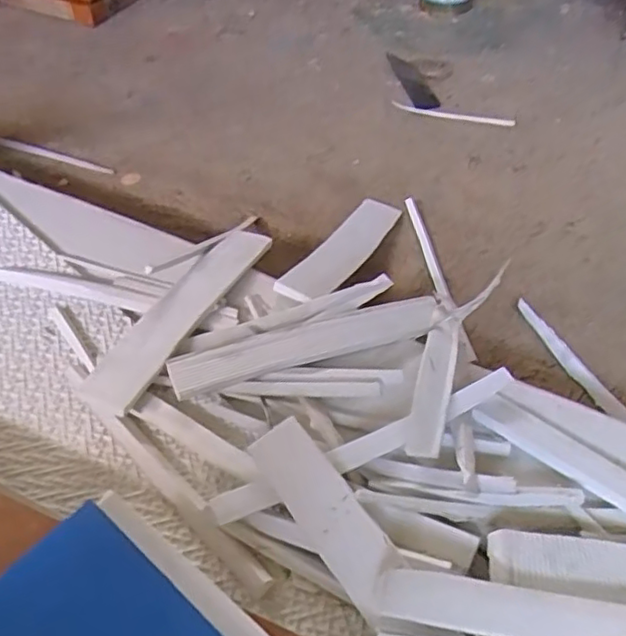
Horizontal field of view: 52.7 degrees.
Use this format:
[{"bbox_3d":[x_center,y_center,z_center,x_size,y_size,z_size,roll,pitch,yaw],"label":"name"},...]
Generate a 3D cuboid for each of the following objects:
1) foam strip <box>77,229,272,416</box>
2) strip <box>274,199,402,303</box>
[{"bbox_3d":[-0.131,-0.013,0.653,0.064,0.017,0.280,16,44,22],"label":"foam strip"},{"bbox_3d":[0.041,-0.088,0.779,0.056,0.008,0.276,29,39,10],"label":"strip"}]

